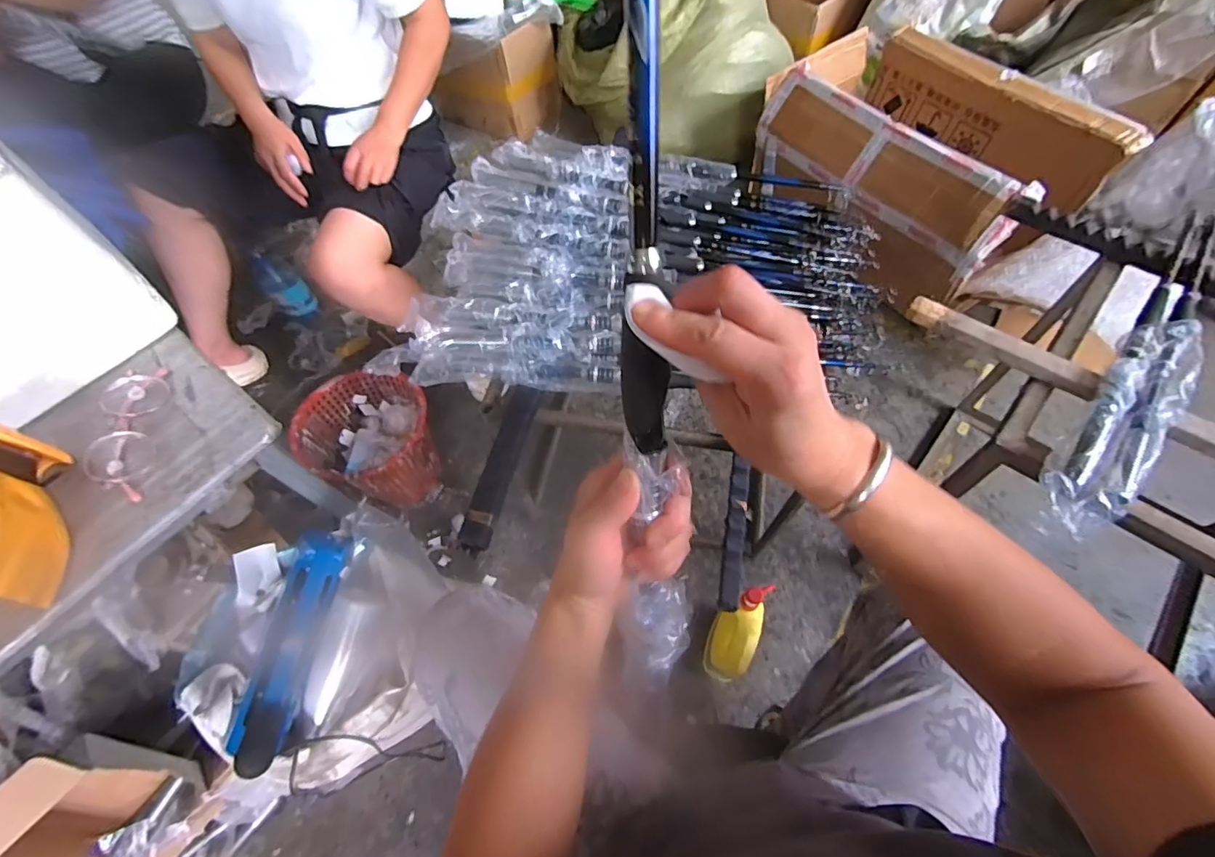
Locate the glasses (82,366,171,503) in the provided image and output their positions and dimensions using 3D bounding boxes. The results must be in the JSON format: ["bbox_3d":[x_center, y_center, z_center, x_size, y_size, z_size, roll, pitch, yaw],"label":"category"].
[{"bbox_3d":[-0.426,0.000,0.459,0.043,0.025,0.135,-18,61,-7],"label":"glasses"}]

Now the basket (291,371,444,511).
[{"bbox_3d":[-0.551,0.037,1.237,0.265,0.256,0.261,-1,60,3],"label":"basket"}]

